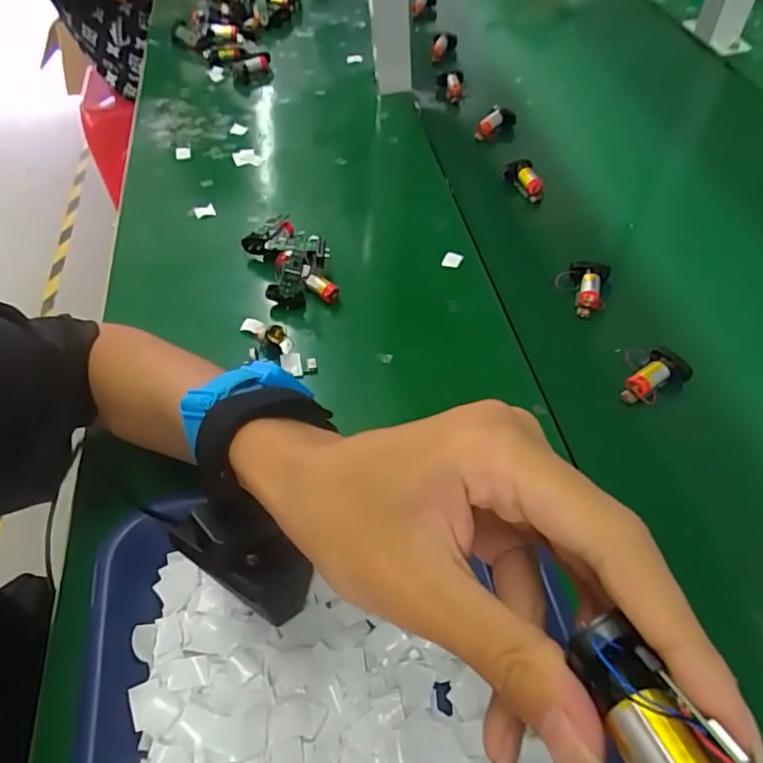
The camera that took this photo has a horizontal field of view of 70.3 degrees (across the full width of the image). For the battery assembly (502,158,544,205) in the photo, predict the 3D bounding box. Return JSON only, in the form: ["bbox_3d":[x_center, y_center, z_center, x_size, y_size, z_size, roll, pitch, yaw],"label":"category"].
[{"bbox_3d":[0.147,-0.205,0.559,0.030,0.022,0.044,-14,55,-5],"label":"battery assembly"}]

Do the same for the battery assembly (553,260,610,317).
[{"bbox_3d":[0.173,-0.080,0.469,0.040,0.028,0.041,12,56,13],"label":"battery assembly"}]

